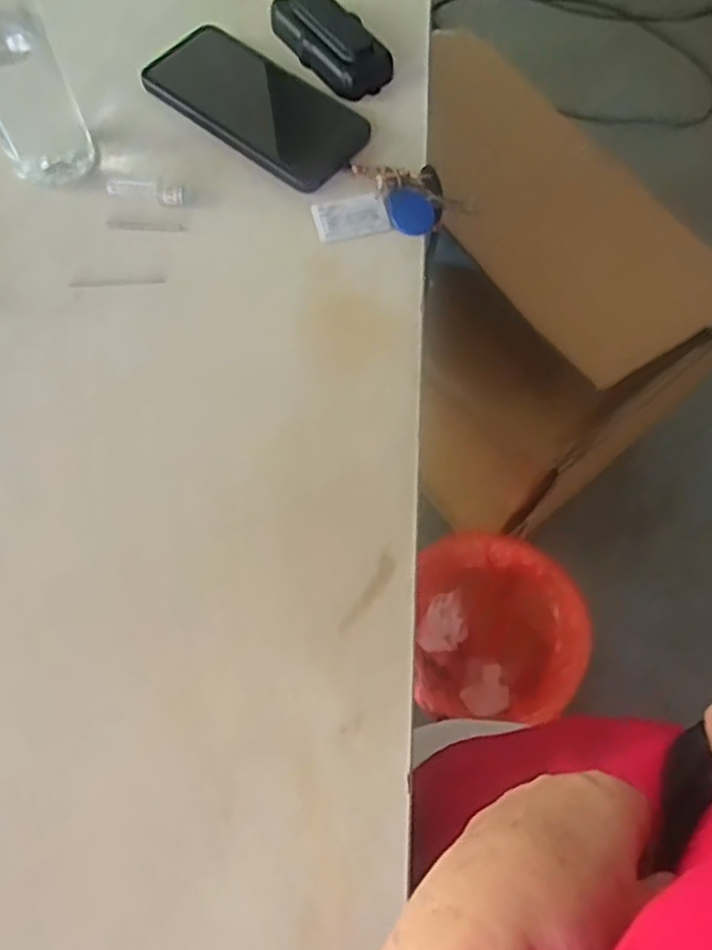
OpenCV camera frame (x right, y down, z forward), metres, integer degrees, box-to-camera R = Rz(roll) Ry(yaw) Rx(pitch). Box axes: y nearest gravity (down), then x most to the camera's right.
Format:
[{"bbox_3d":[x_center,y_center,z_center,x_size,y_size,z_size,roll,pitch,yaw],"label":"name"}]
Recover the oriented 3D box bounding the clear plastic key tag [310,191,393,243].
[{"bbox_3d":[-0.004,-0.174,0.474,0.048,0.007,0.031,-16,70,-8],"label":"clear plastic key tag"}]

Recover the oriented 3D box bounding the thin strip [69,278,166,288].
[{"bbox_3d":[-0.154,-0.125,0.456,0.060,0.004,0.005,-3,68,-3],"label":"thin strip"}]

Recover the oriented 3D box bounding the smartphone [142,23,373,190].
[{"bbox_3d":[-0.071,-0.268,0.506,0.162,0.013,0.080,37,72,12],"label":"smartphone"}]

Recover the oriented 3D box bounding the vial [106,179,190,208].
[{"bbox_3d":[-0.140,-0.191,0.476,0.053,0.009,0.016,10,68,3],"label":"vial"}]

